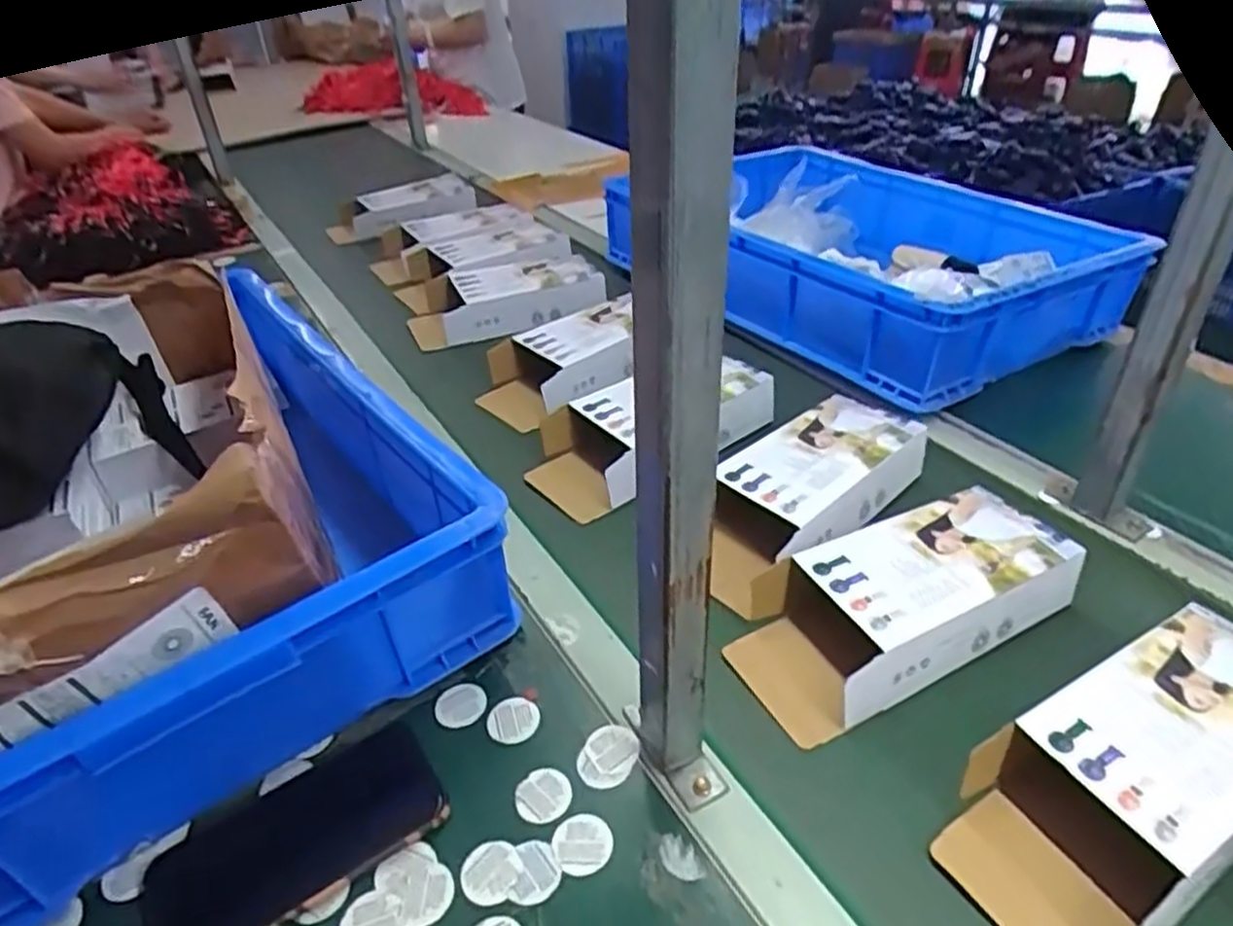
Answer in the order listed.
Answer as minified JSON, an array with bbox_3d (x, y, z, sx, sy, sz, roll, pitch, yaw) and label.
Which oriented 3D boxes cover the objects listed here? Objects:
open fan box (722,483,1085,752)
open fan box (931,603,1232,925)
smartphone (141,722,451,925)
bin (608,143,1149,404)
[{"bbox_3d":[0.205,0.097,0.551,0.252,0.056,0.111,-19,39,-19],"label":"open fan box"},{"bbox_3d":[0.302,0.176,0.433,0.248,0.054,0.105,-22,40,-23],"label":"open fan box"},{"bbox_3d":[-0.186,0.223,0.445,0.164,0.014,0.080,-22,43,-30],"label":"smartphone"},{"bbox_3d":[0.335,-0.273,0.991,0.439,0.132,0.539,-19,42,-27],"label":"bin"}]

